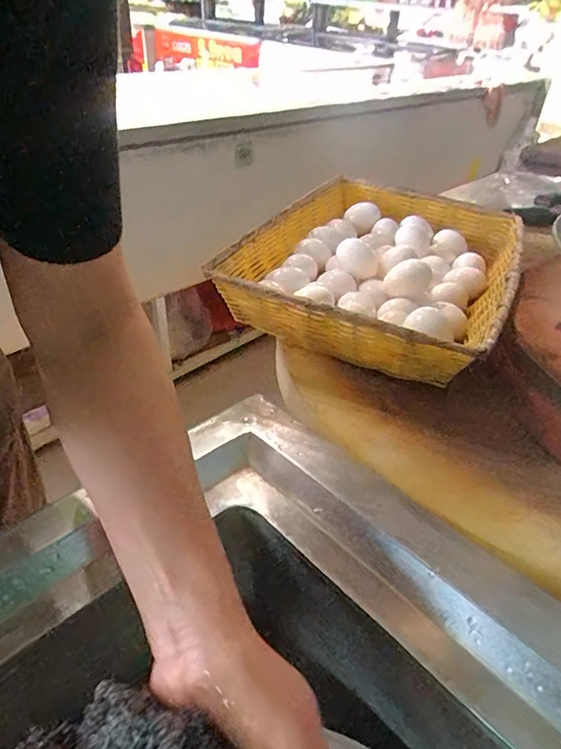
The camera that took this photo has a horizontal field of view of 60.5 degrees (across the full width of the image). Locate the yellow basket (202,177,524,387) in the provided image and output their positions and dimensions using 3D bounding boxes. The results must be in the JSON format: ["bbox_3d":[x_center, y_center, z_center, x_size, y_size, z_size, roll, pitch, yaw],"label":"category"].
[{"bbox_3d":[0.128,-0.138,0.600,0.288,0.080,0.420,19,40,18],"label":"yellow basket"}]

